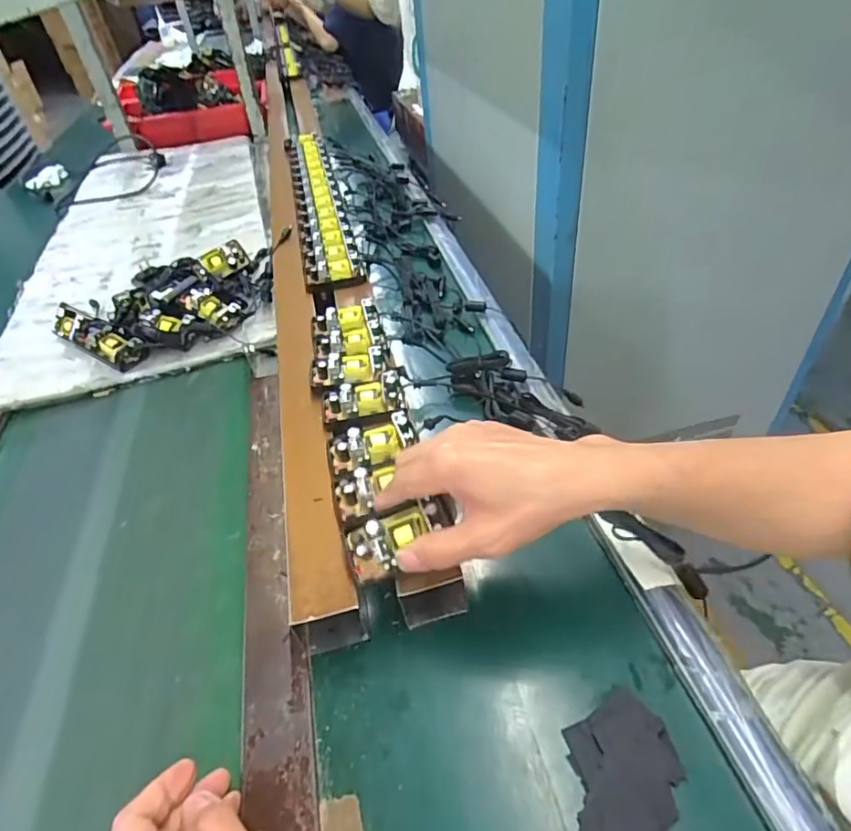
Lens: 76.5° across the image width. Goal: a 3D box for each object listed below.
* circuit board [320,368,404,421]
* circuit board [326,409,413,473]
[{"bbox_3d":[-0.062,-0.018,0.517,0.077,0.020,0.039,-12,44,-5],"label":"circuit board"},{"bbox_3d":[-0.048,0.024,0.470,0.074,0.019,0.041,-13,44,-7],"label":"circuit board"}]

